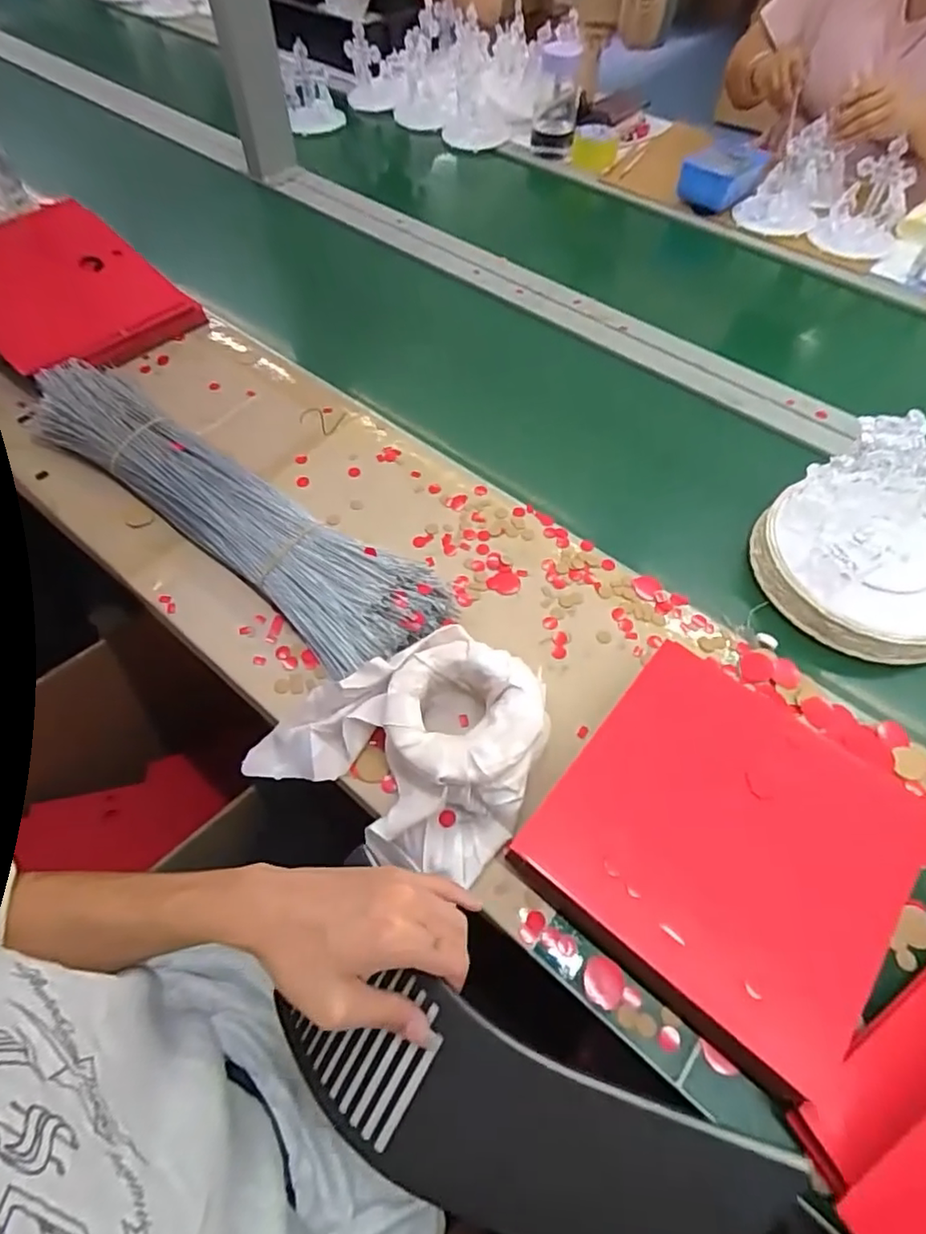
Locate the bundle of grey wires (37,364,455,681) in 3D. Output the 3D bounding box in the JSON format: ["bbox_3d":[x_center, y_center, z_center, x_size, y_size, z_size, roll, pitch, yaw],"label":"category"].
[{"bbox_3d":[-0.257,-0.119,0.618,0.548,0.052,0.115,34,62,19],"label":"bundle of grey wires"}]

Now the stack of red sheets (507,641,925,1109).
[{"bbox_3d":[0.191,0.163,0.439,0.232,0.064,0.221,35,63,19],"label":"stack of red sheets"}]

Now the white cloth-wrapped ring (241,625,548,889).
[{"bbox_3d":[-0.041,0.087,0.481,0.210,0.066,0.181,29,61,16],"label":"white cloth-wrapped ring"}]

